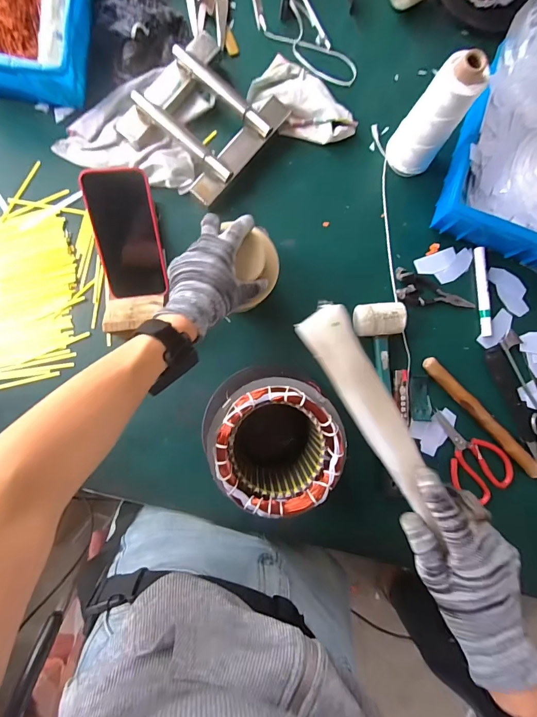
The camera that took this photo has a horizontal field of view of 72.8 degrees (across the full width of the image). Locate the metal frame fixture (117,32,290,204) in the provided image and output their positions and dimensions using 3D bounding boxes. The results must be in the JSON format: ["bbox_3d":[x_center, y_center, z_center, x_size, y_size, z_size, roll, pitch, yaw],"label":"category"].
[{"bbox_3d":[-0.096,-0.356,0.548,0.177,0.048,0.190,40,87,-1],"label":"metal frame fixture"}]

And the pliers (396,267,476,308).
[{"bbox_3d":[0.261,-0.099,0.577,0.130,0.008,0.051,19,87,-2],"label":"pliers"}]

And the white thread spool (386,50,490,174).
[{"bbox_3d":[0.225,-0.326,0.506,0.057,0.165,0.068,-42,90,-3],"label":"white thread spool"}]

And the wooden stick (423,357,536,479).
[{"bbox_3d":[0.333,0.092,0.565,0.021,0.022,0.249,-44,91,-3],"label":"wooden stick"}]

